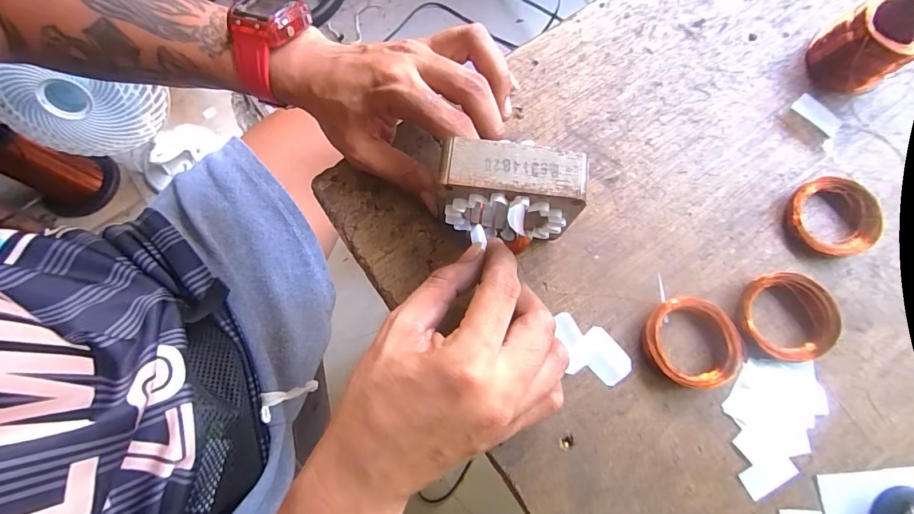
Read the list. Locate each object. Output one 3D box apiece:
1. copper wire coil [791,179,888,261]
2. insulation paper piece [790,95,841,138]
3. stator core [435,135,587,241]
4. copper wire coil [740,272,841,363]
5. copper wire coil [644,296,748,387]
[{"bbox_3d":[0.238,-0.025,0.260,0.046,0.015,0.051,-21,77,-4],"label":"copper wire coil"},{"bbox_3d":[0.249,-0.098,0.284,0.033,0.004,0.015,43,81,10],"label":"insulation paper piece"},{"bbox_3d":[0.029,-0.034,0.228,0.070,0.065,0.029,7,77,3],"label":"stator core"},{"bbox_3d":[0.198,0.036,0.247,0.051,0.014,0.051,0,76,1],"label":"copper wire coil"},{"bbox_3d":[0.139,0.050,0.244,0.052,0.015,0.051,0,76,1],"label":"copper wire coil"}]

